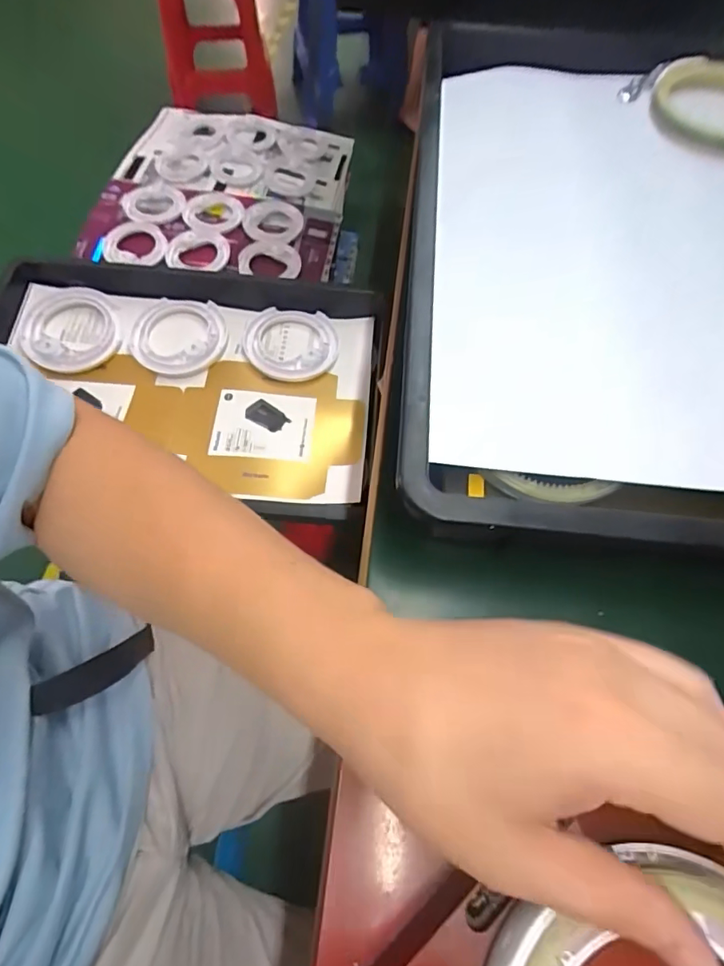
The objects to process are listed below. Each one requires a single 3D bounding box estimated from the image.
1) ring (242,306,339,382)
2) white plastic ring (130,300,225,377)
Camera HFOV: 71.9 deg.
[{"bbox_3d":[-0.103,-0.204,0.720,0.134,0.012,0.133,-4,64,-5],"label":"ring"},{"bbox_3d":[-0.260,-0.211,0.708,0.127,0.013,0.133,1,63,-2],"label":"white plastic ring"}]

